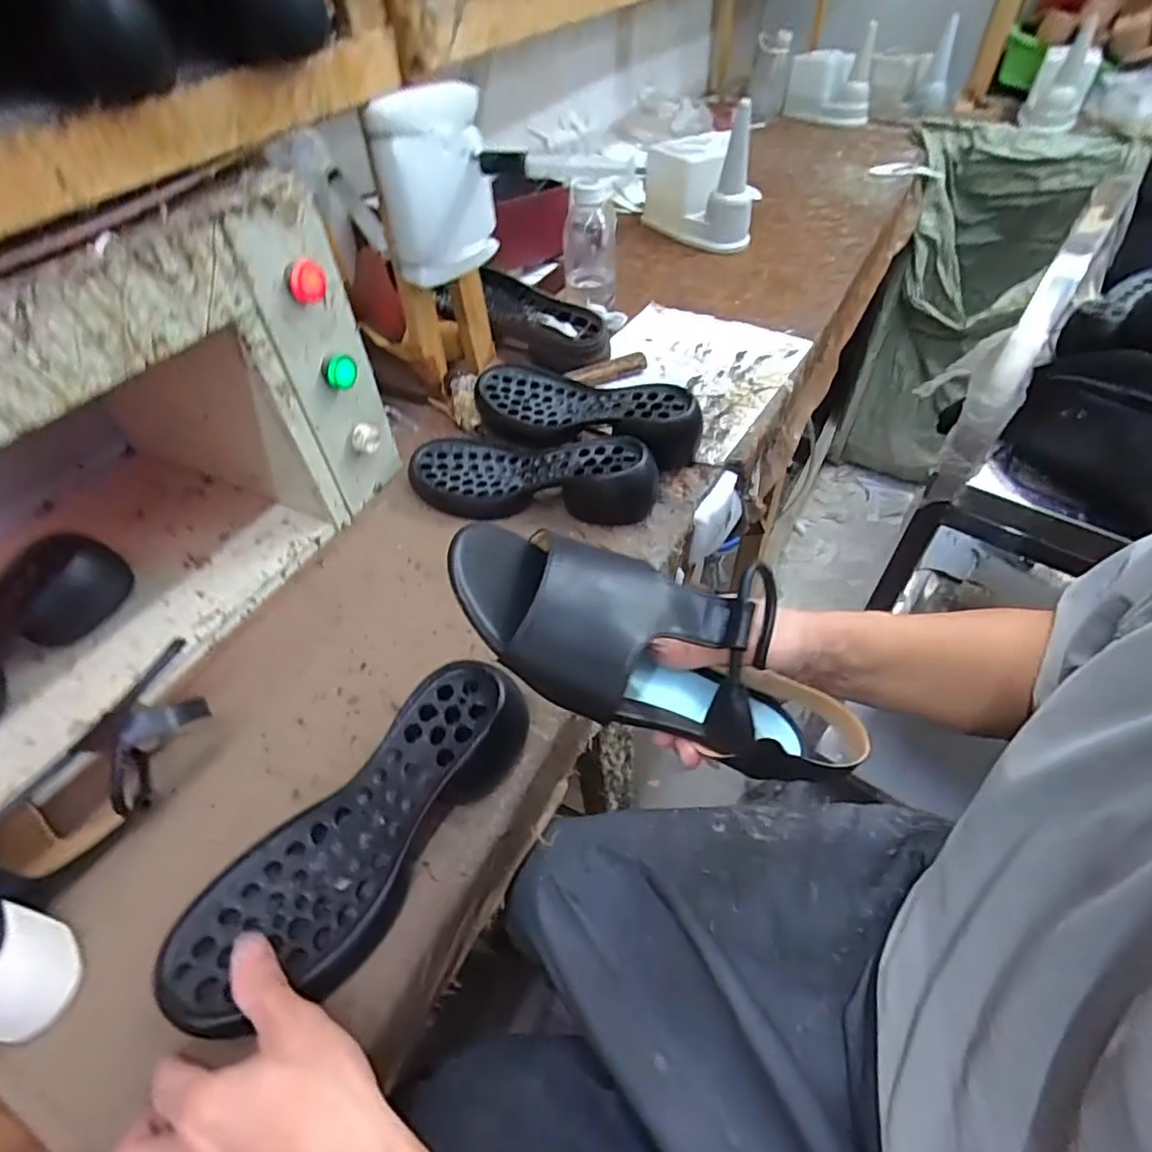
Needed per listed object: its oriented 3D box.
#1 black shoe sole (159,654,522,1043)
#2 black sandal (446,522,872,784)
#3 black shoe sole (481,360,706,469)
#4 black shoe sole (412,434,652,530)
[{"bbox_3d":[-0.127,0.163,0.382,0.094,0.053,0.246,35,65,27],"label":"black shoe sole"},{"bbox_3d":[0.044,0.038,0.310,0.227,0.073,0.086,27,52,-6],"label":"black sandal"},{"bbox_3d":[0.008,-0.176,0.642,0.249,0.065,0.104,18,53,16],"label":"black shoe sole"},{"bbox_3d":[-0.049,-0.102,0.589,0.249,0.056,0.100,15,52,14],"label":"black shoe sole"}]

